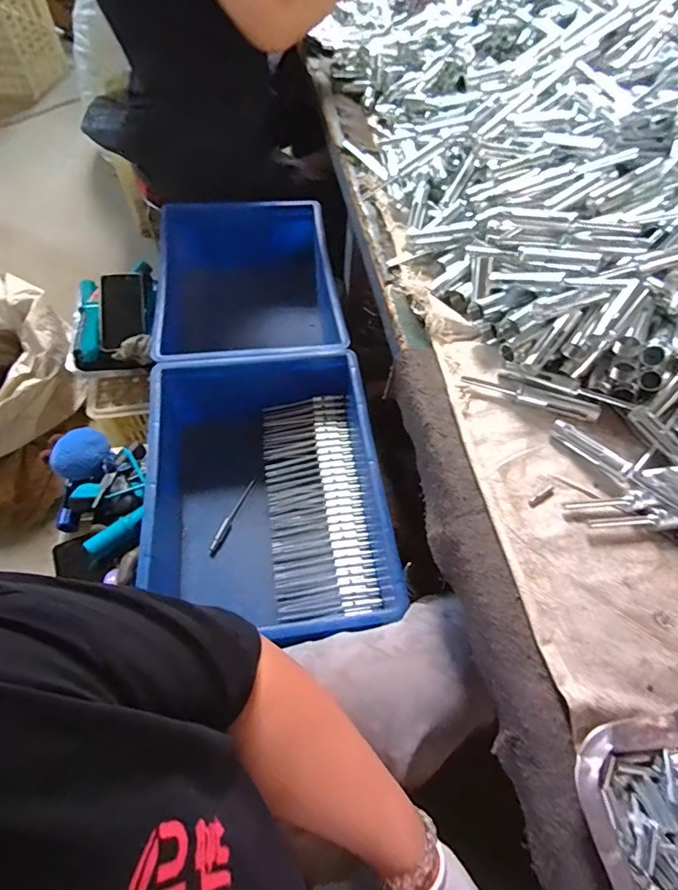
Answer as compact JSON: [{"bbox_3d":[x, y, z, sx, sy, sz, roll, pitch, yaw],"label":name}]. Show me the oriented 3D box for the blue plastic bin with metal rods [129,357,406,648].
[{"bbox_3d":[-0.098,0.066,0.689,0.298,0.143,0.391,-6,58,-5],"label":"blue plastic bin with metal rods"}]

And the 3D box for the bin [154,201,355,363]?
[{"bbox_3d":[-0.160,-0.241,0.913,0.293,0.232,0.383,-8,58,-6],"label":"bin"}]

